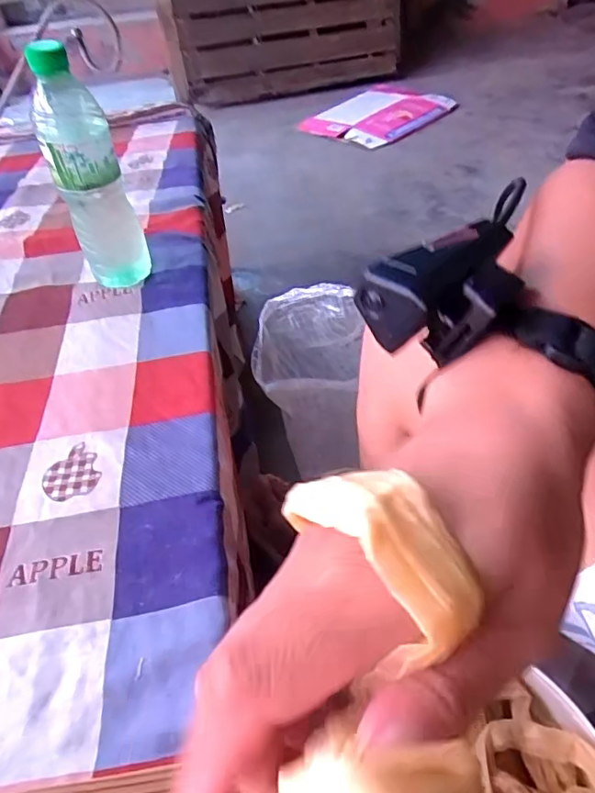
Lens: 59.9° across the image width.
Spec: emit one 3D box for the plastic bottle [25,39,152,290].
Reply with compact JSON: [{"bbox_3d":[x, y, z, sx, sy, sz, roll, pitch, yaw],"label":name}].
[{"bbox_3d":[-0.195,-0.204,0.489,0.061,0.210,0.060,-21,48,-13],"label":"plastic bottle"}]

